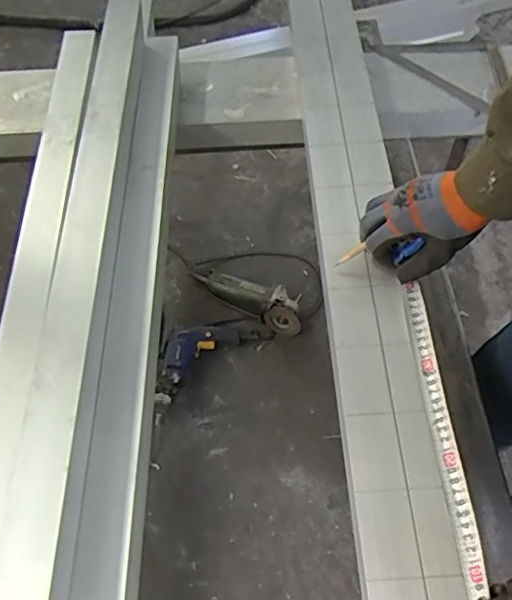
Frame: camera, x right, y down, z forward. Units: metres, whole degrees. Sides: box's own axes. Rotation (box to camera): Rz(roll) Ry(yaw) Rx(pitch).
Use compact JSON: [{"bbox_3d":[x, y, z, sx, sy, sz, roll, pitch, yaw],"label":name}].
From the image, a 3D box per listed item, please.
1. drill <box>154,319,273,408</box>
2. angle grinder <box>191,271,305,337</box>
[{"bbox_3d":[-0.124,0.107,1.355,0.315,0.080,0.136,-33,63,-16],"label":"drill"},{"bbox_3d":[-0.025,-0.001,1.419,0.290,0.068,0.126,12,60,10],"label":"angle grinder"}]

